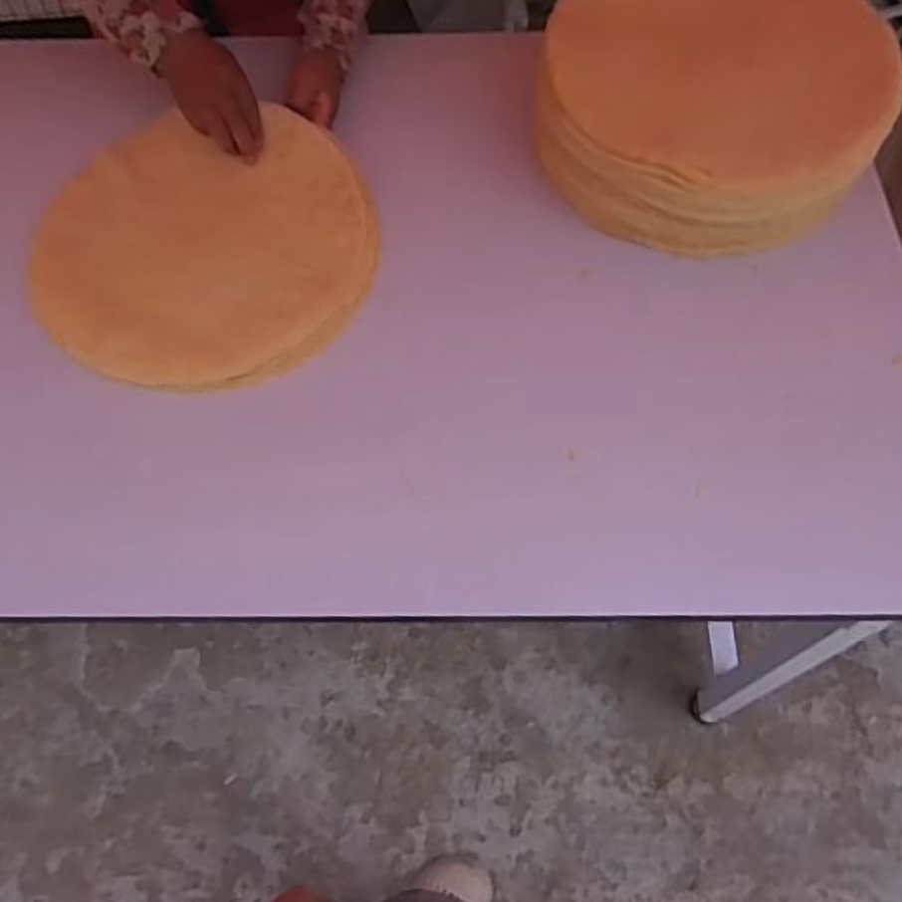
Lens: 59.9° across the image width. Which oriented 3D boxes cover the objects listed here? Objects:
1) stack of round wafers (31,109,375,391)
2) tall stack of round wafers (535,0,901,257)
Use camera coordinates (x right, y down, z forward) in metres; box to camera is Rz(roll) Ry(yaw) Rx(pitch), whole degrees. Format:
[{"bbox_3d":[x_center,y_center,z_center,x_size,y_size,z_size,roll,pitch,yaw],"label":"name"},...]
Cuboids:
[{"bbox_3d":[-0.272,-0.228,0.855,0.368,0.016,0.343,3,64,3],"label":"stack of round wafers"},{"bbox_3d":[0.276,-0.384,0.861,0.360,0.130,0.329,15,65,9],"label":"tall stack of round wafers"}]

